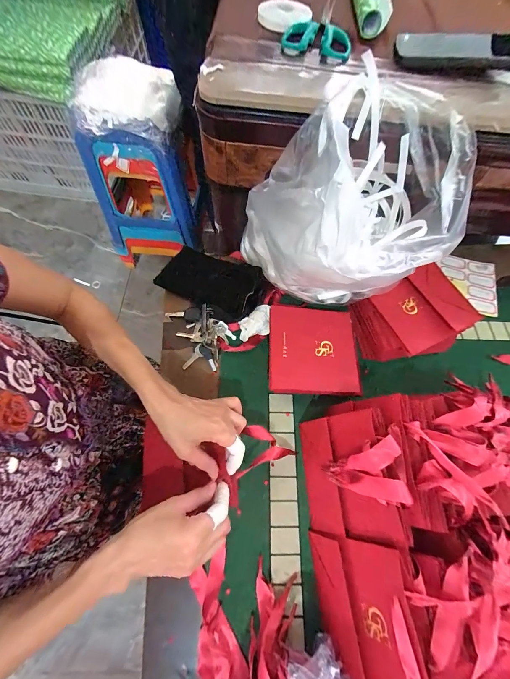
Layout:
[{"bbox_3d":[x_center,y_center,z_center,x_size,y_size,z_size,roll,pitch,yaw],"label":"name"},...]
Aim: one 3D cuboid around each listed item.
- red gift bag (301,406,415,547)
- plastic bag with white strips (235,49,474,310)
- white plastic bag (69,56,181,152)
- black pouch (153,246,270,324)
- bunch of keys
[{"bbox_3d":[0.105,0.166,0.330,0.026,0.149,0.135,9,62,-31],"label":"red gift bag"},{"bbox_3d":[0.125,-0.167,0.375,0.259,0.233,0.218,-22,70,-12],"label":"plastic bag with white strips"},{"bbox_3d":[-0.348,-0.672,0.745,0.280,0.079,0.237,5,66,-1],"label":"white plastic bag"},{"bbox_3d":[-0.082,-0.101,0.499,0.202,0.018,0.111,17,88,4],"label":"black pouch"},{"bbox_3d":[-0.092,-0.007,0.484,0.099,0.027,0.125,-16,68,-10],"label":"bunch of keys"}]

